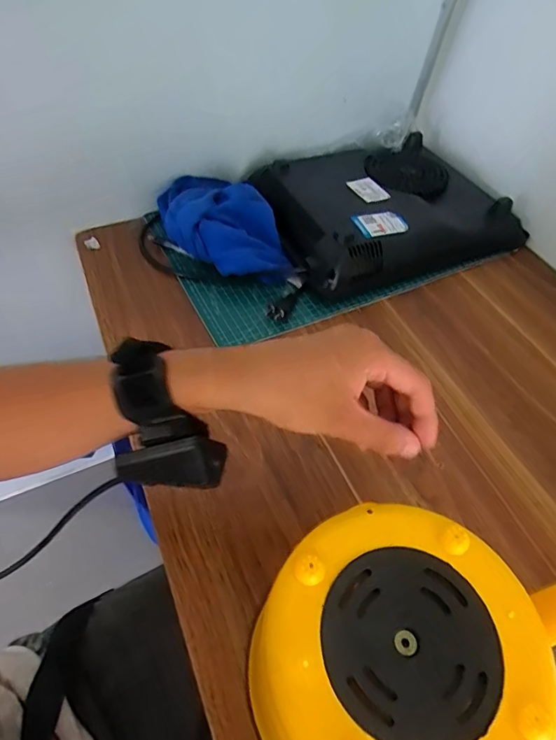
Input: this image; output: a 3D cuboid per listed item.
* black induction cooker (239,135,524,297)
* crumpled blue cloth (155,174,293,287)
[{"bbox_3d":[0.150,-0.234,0.675,0.319,0.060,0.261,-20,54,-20],"label":"black induction cooker"},{"bbox_3d":[-0.079,-0.195,0.630,0.143,0.068,0.198,-12,52,-14],"label":"crumpled blue cloth"}]

